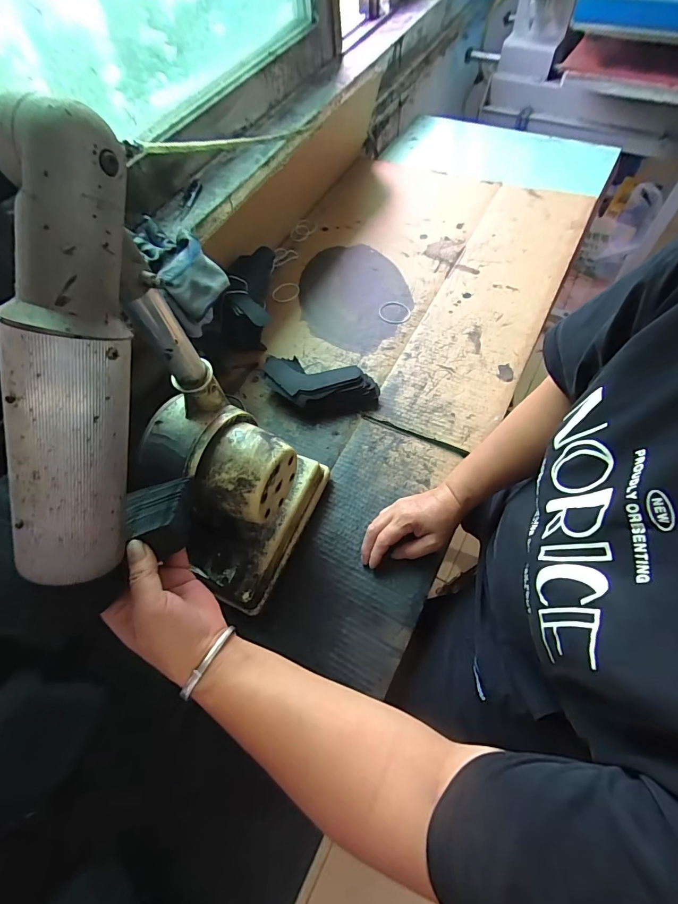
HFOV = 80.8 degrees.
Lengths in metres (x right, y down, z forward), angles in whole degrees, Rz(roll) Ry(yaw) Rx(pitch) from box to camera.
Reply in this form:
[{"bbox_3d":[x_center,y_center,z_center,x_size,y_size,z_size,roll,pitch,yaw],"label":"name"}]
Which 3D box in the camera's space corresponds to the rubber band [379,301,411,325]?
[{"bbox_3d":[0.104,-0.262,0.749,0.059,0.005,0.056,-2,62,4],"label":"rubber band"}]

